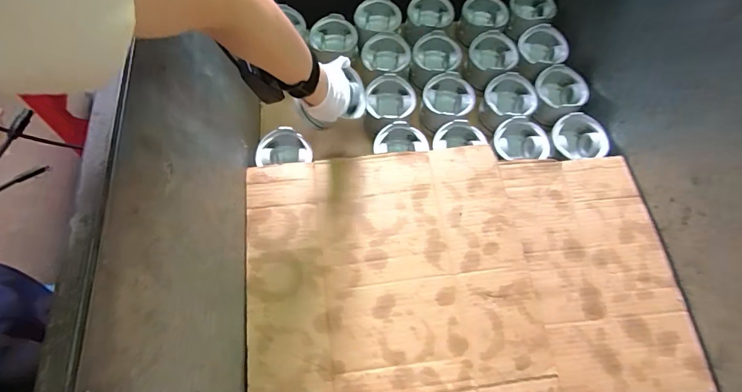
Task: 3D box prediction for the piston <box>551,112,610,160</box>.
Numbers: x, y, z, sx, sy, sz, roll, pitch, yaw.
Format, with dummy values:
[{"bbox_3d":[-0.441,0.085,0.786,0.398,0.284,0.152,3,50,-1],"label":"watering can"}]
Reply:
[{"bbox_3d":[0.398,-0.105,0.776,0.092,0.072,0.091,1,68,-2],"label":"piston"}]

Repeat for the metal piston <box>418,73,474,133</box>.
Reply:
[{"bbox_3d":[0.152,-0.197,0.818,0.098,0.062,0.101,1,68,-2],"label":"metal piston"}]

